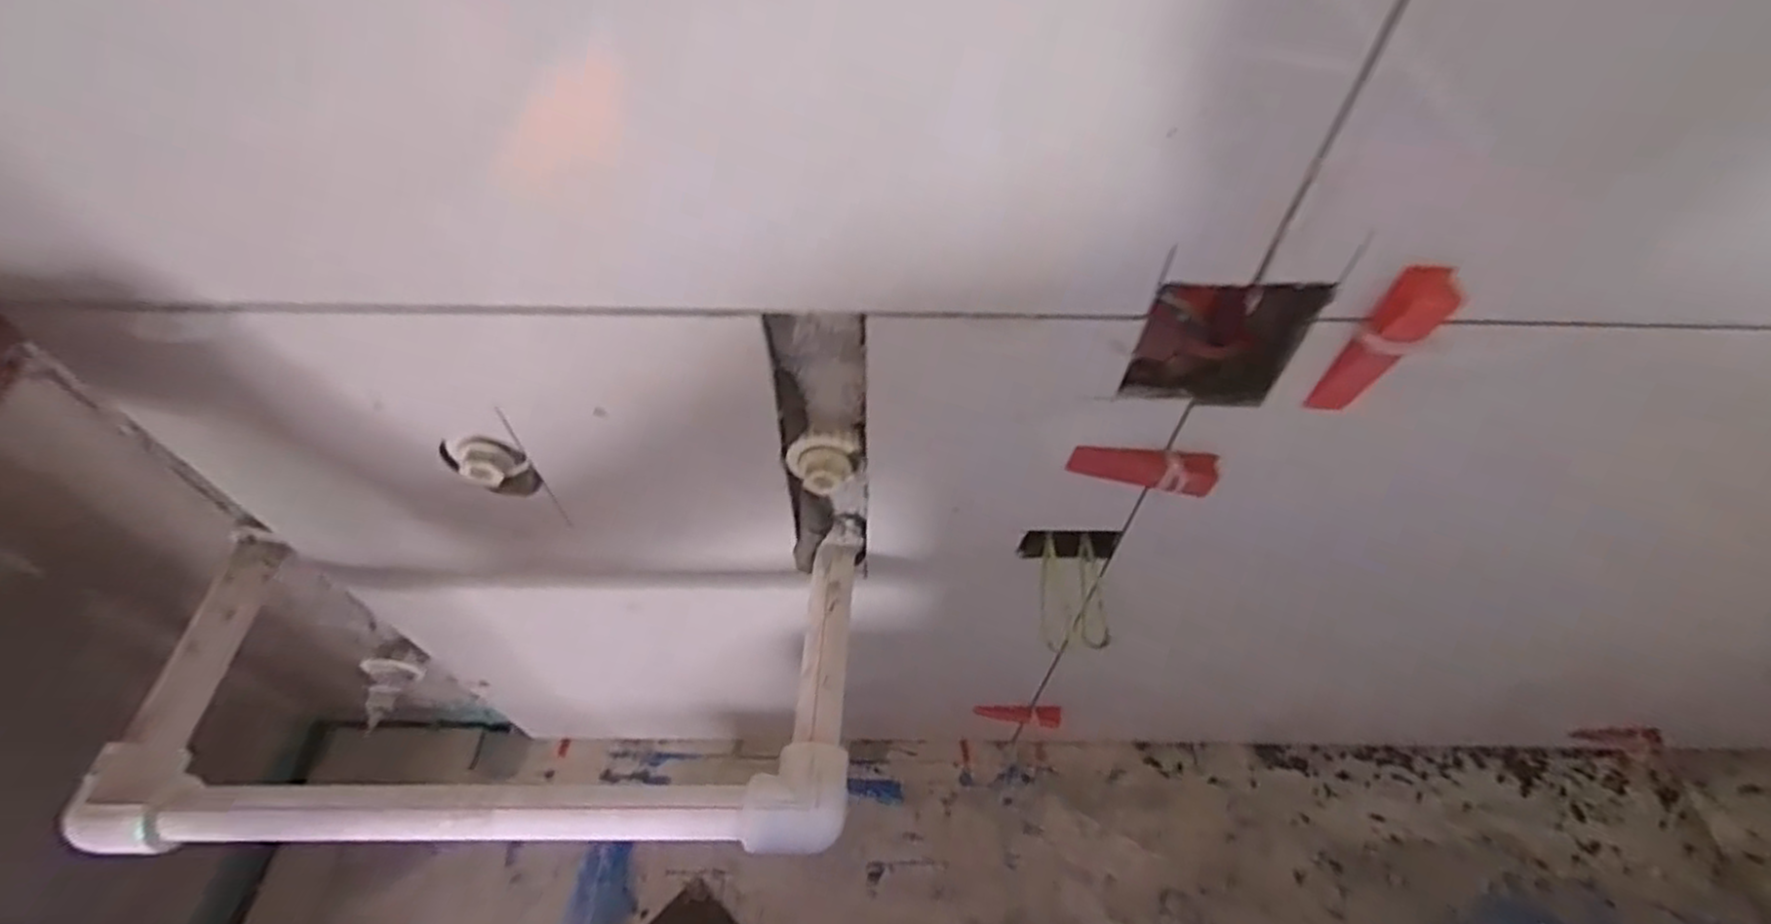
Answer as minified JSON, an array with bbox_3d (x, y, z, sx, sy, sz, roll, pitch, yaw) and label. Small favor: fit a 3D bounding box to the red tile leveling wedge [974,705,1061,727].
[{"bbox_3d":[0.124,0.238,0.699,0.077,0.017,0.016,4,54,2],"label":"red tile leveling wedge"}]

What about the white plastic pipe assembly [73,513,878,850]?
[{"bbox_3d":[-0.205,0.116,0.413,0.375,0.030,0.176,0,54,0],"label":"white plastic pipe assembly"}]

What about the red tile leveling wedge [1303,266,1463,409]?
[{"bbox_3d":[0.207,-0.046,0.313,0.024,0.080,0.016,6,54,3],"label":"red tile leveling wedge"}]

